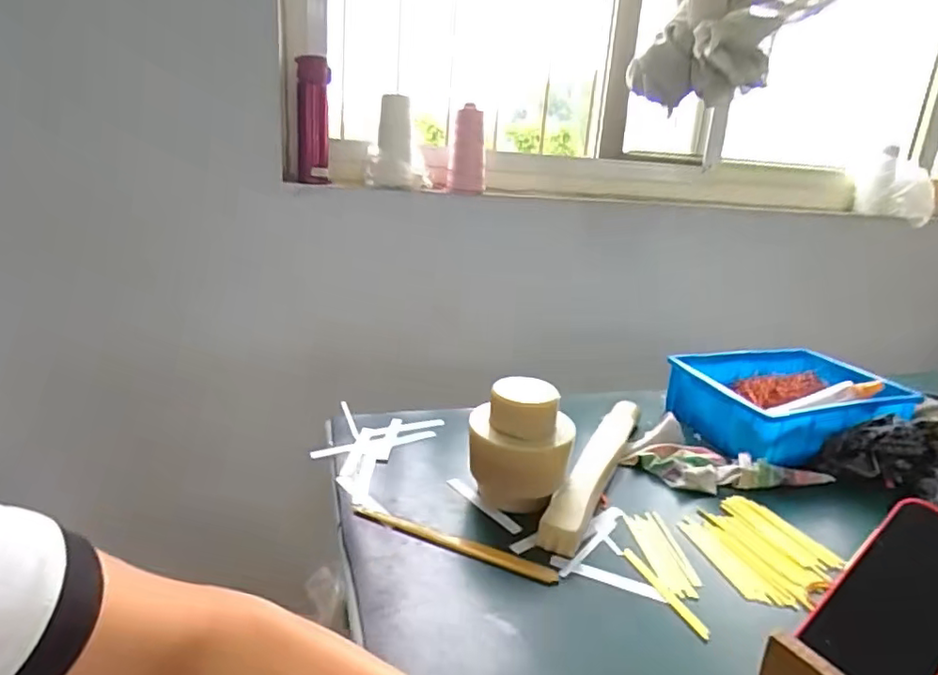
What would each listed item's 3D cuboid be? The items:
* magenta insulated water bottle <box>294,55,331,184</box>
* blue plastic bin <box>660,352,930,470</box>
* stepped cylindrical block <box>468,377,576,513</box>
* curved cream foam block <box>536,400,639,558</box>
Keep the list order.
[{"bbox_3d":[-0.272,-0.375,1.017,0.054,0.201,0.049,1,20,-11],"label":"magenta insulated water bottle"},{"bbox_3d":[0.451,0.092,0.843,0.294,0.083,0.216,0,20,-12],"label":"blue plastic bin"},{"bbox_3d":[0.054,0.119,0.621,0.107,0.125,0.081,10,20,16],"label":"stepped cylindrical block"},{"bbox_3d":[0.150,0.148,0.686,0.040,0.034,0.315,13,21,22],"label":"curved cream foam block"}]

